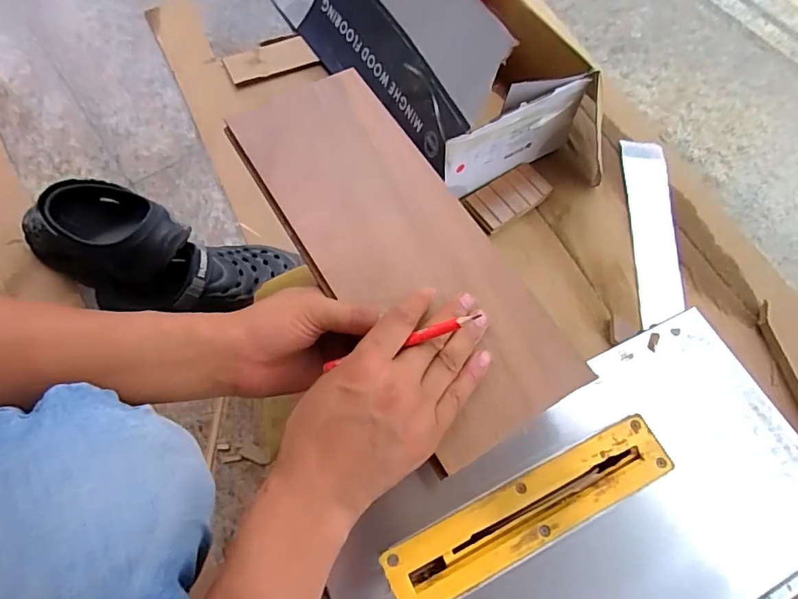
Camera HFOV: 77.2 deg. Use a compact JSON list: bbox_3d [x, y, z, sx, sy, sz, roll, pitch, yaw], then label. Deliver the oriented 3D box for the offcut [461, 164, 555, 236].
[{"bbox_3d":[0.177,-0.167,0.815,0.135,0.011,0.076,-33,71,-13],"label":"offcut"}]

